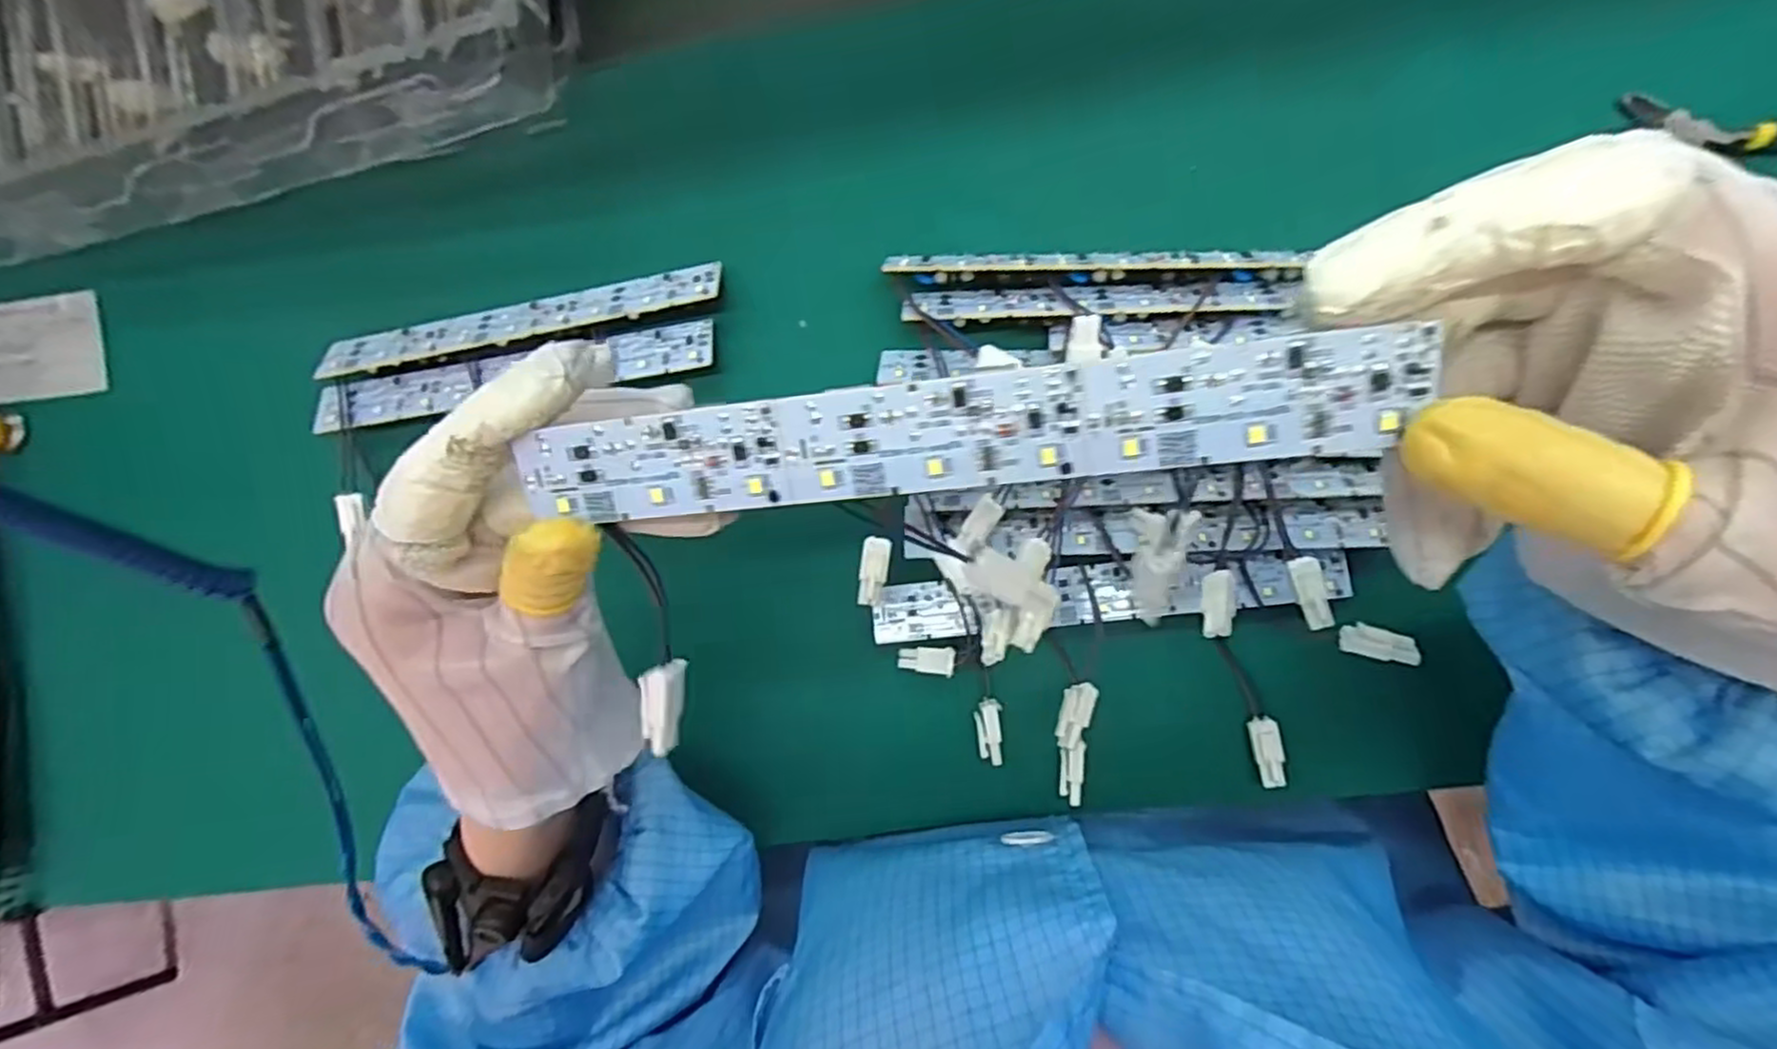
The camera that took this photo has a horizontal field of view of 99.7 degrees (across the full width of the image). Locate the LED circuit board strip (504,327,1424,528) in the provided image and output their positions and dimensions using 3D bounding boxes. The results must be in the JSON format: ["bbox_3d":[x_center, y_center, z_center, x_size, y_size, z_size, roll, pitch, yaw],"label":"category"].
[{"bbox_3d":[0.010,-0.018,0.158,0.181,0.004,0.024,-5,110,10],"label":"LED circuit board strip"}]

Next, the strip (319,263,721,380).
[{"bbox_3d":[-0.165,-0.091,0.337,0.187,0.008,0.024,-10,58,5],"label":"strip"}]

